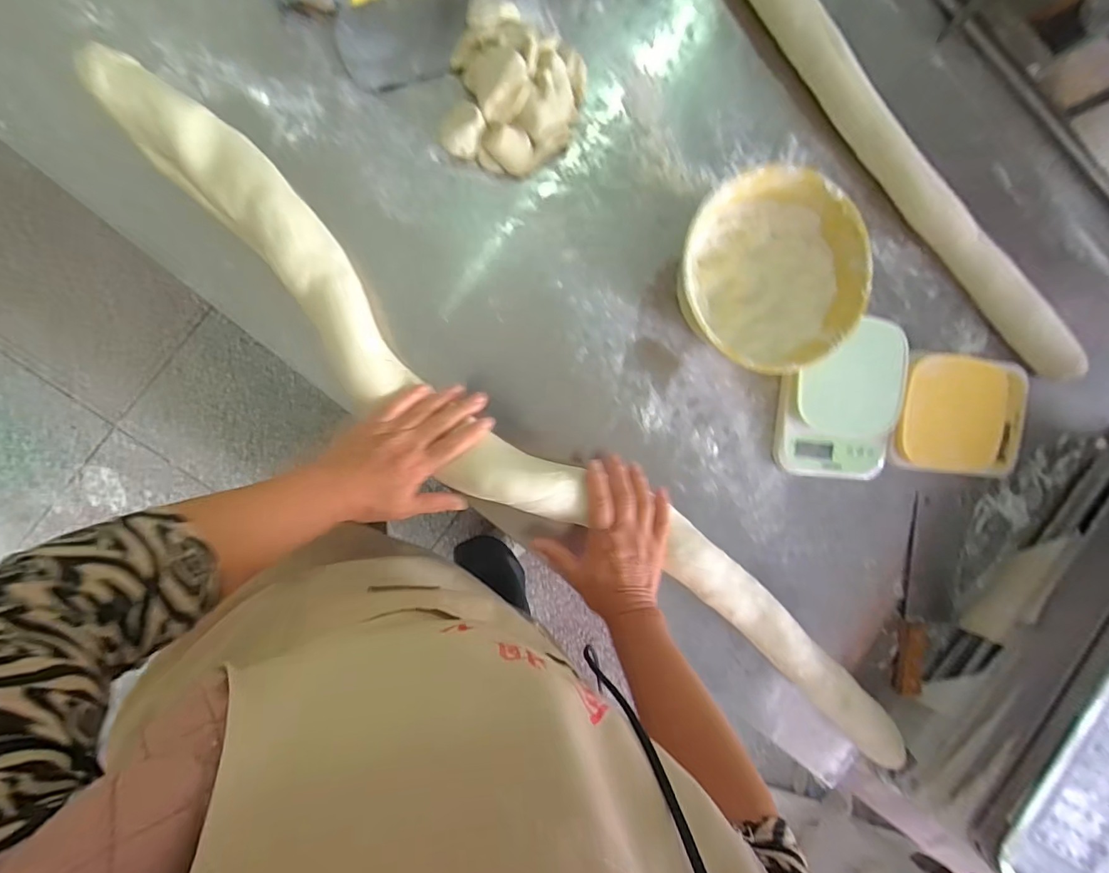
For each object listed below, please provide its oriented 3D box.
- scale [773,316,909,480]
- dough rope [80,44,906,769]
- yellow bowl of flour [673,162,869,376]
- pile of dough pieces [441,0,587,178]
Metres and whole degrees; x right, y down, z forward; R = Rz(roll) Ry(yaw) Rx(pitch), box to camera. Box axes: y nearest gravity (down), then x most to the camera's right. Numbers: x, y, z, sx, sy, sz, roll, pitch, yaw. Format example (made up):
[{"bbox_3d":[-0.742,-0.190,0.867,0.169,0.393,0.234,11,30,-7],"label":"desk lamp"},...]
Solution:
[{"bbox_3d":[0.358,-0.046,0.626,0.152,0.032,0.196,4,94,-9],"label":"scale"},{"bbox_3d":[0.000,0.049,0.547,1.097,0.059,0.128,39,88,-10],"label":"dough rope"},{"bbox_3d":[0.229,-0.176,0.565,0.198,0.093,0.200,-1,95,-8],"label":"yellow bowl of flour"},{"bbox_3d":[-0.042,-0.365,0.531,0.142,0.051,0.155,-1,95,-8],"label":"pile of dough pieces"}]

